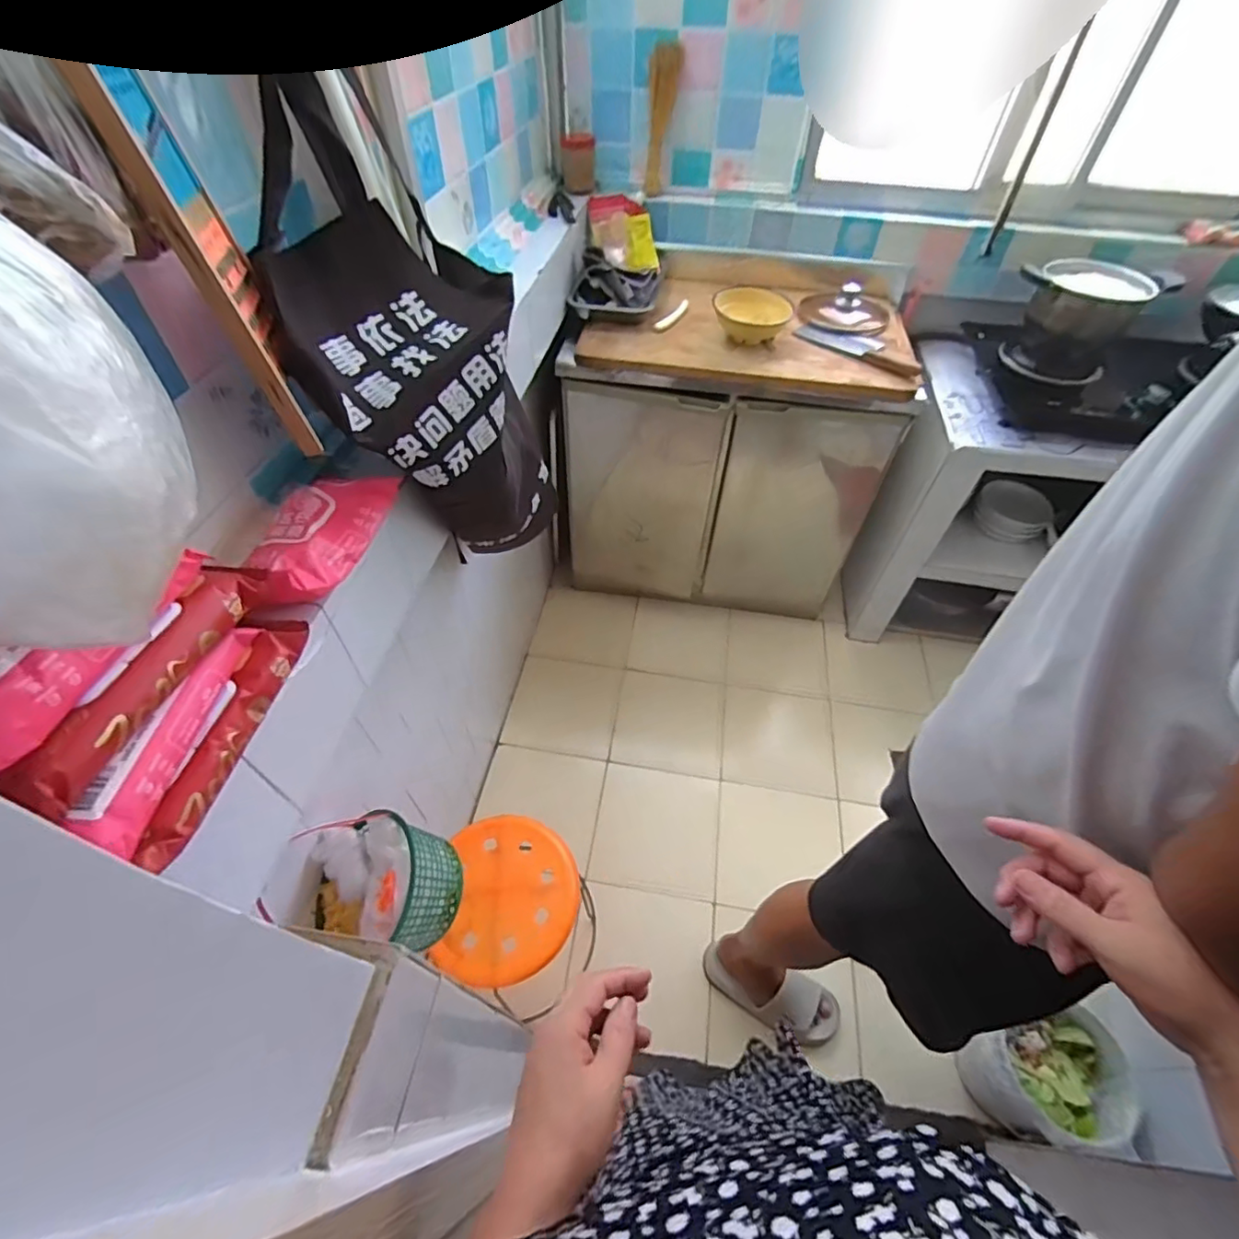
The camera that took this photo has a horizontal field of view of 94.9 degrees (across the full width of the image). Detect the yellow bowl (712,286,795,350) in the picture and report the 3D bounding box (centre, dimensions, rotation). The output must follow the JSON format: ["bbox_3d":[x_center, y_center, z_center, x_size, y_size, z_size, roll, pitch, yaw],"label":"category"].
[{"bbox_3d":[0.298,-0.685,1.283,0.168,0.079,0.156,1,51,-1],"label":"yellow bowl"}]

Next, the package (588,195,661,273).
[{"bbox_3d":[0.009,-0.951,1.399,0.155,0.049,0.200,-8,87,-8],"label":"package"}]

